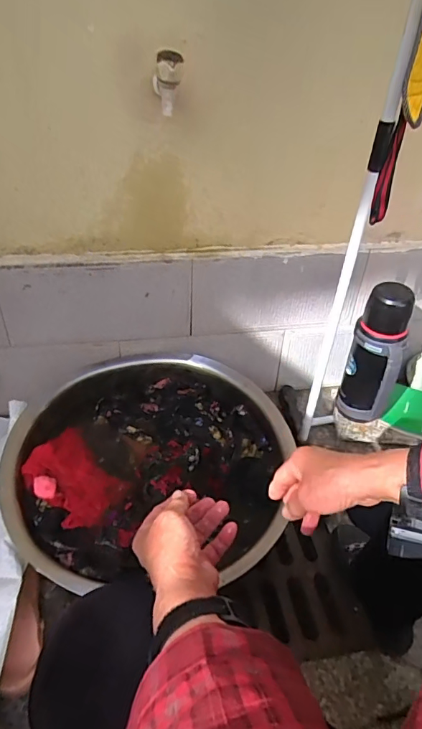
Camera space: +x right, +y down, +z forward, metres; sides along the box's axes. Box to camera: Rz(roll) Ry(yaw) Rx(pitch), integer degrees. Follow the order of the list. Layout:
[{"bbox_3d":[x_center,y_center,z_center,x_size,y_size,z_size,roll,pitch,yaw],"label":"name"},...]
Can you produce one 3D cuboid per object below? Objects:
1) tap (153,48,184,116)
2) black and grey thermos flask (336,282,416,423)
[{"bbox_3d":[-0.067,-0.427,0.702,0.034,0.092,0.046,-14,65,-20],"label":"tap"},{"bbox_3d":[0.371,-0.006,1.057,0.113,0.357,0.087,19,42,19],"label":"black and grey thermos flask"}]

